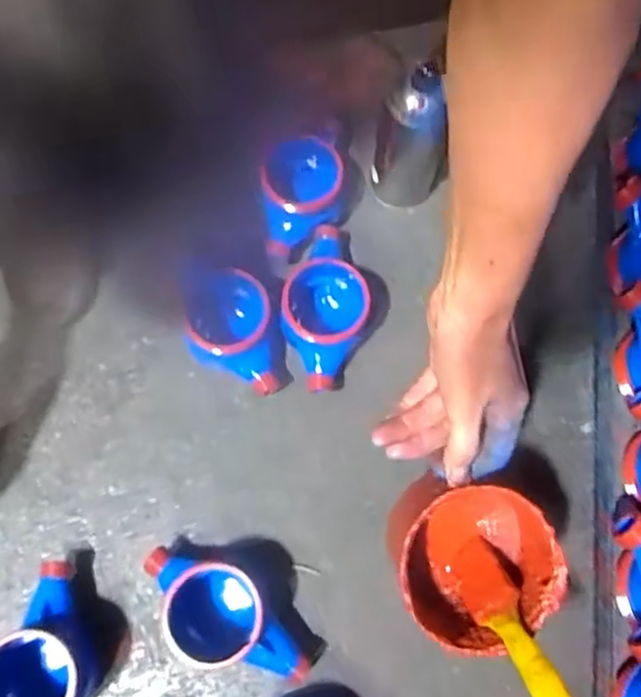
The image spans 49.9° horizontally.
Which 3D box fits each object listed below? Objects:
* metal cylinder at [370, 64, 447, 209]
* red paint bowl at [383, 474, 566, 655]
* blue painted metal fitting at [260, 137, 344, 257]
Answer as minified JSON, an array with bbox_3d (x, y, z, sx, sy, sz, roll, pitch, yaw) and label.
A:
[{"bbox_3d":[0.092,-0.198,0.664,0.070,0.181,0.063,18,73,4],"label":"metal cylinder"},{"bbox_3d":[0.106,0.155,0.493,0.104,0.102,0.110,0,72,-1],"label":"red paint bowl"},{"bbox_3d":[-0.019,-0.153,0.698,0.077,0.084,0.120,-3,72,-3],"label":"blue painted metal fitting"}]

